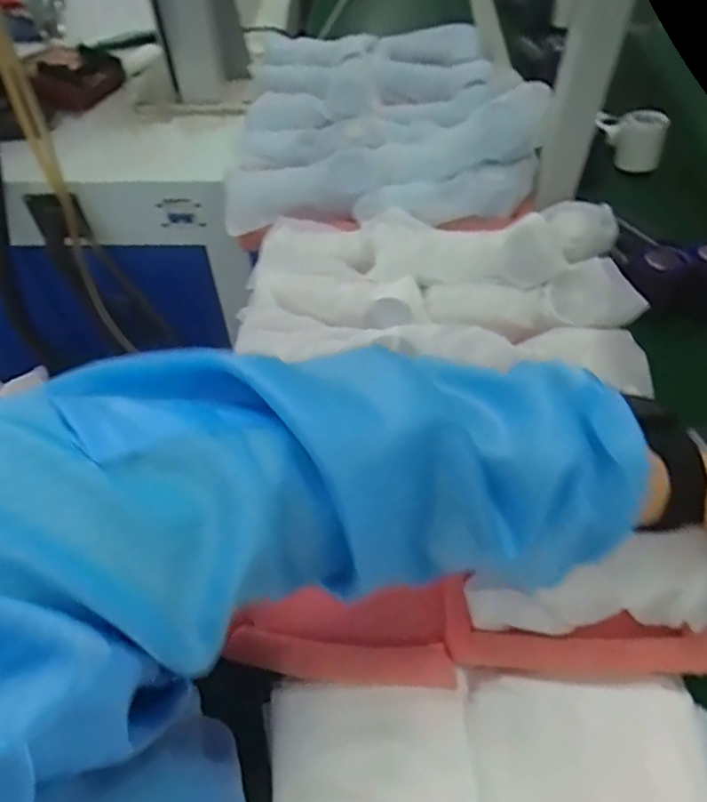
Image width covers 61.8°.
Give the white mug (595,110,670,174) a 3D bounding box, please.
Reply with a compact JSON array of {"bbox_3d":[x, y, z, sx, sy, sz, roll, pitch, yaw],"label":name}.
[{"bbox_3d":[0.347,-0.334,0.748,0.088,0.077,0.059,26,56,19],"label":"white mug"}]

